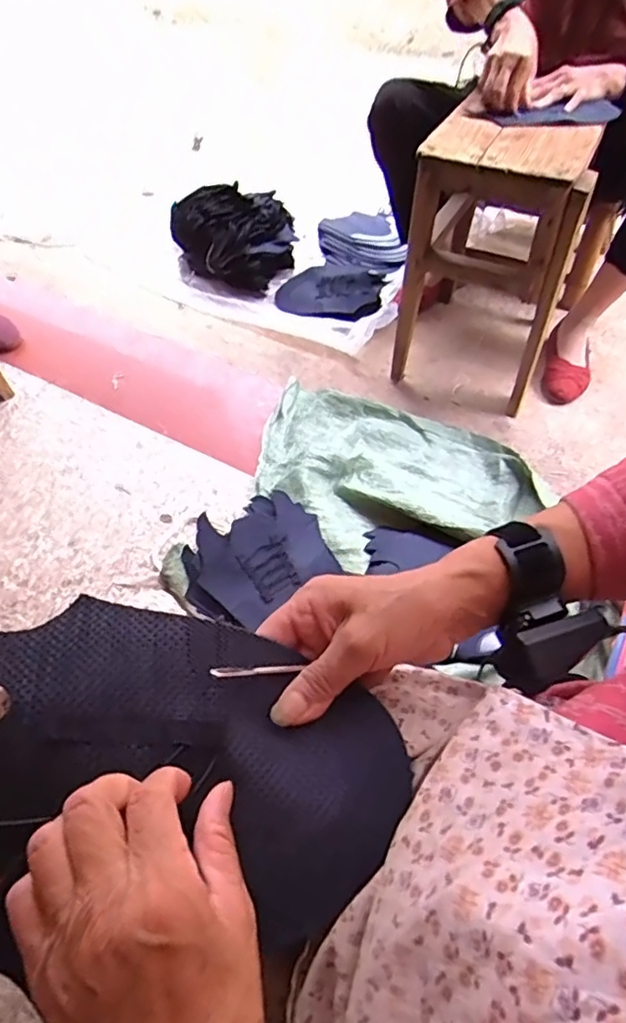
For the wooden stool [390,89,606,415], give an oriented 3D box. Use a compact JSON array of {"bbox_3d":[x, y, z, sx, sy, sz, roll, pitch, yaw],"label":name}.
[{"bbox_3d":[0.325,-0.457,1.089,0.273,0.430,0.283,21,62,18],"label":"wooden stool"}]

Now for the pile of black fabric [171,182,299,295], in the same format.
[{"bbox_3d":[-0.175,-0.681,1.429,0.246,0.150,0.230,31,65,23],"label":"pile of black fabric"}]

